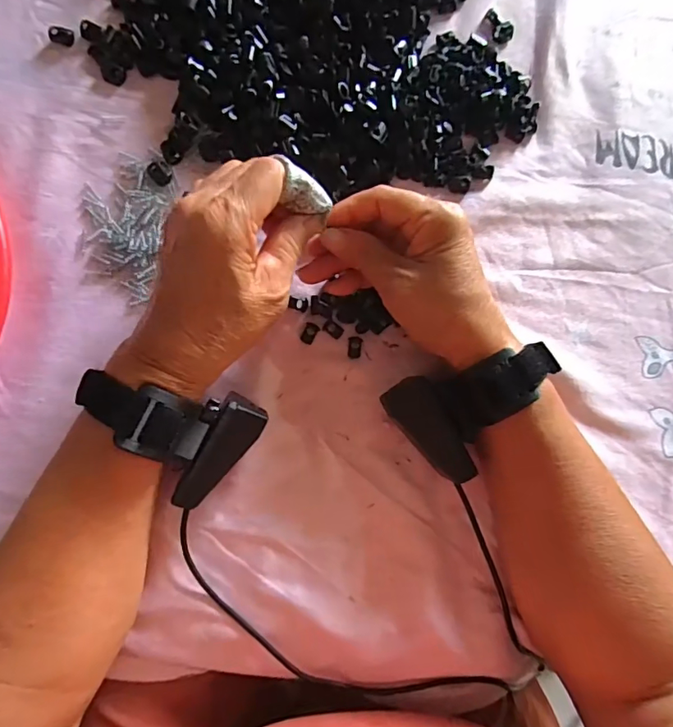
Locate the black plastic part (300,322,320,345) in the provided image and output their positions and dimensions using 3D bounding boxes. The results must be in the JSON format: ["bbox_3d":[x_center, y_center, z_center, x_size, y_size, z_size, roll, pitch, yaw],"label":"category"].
[{"bbox_3d":[-0.018,-0.020,0.337,0.010,0.004,0.014,22,81,-2],"label":"black plastic part"}]

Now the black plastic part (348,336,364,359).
[{"bbox_3d":[0.013,-0.011,0.339,0.010,0.004,0.015,5,82,-5],"label":"black plastic part"}]

